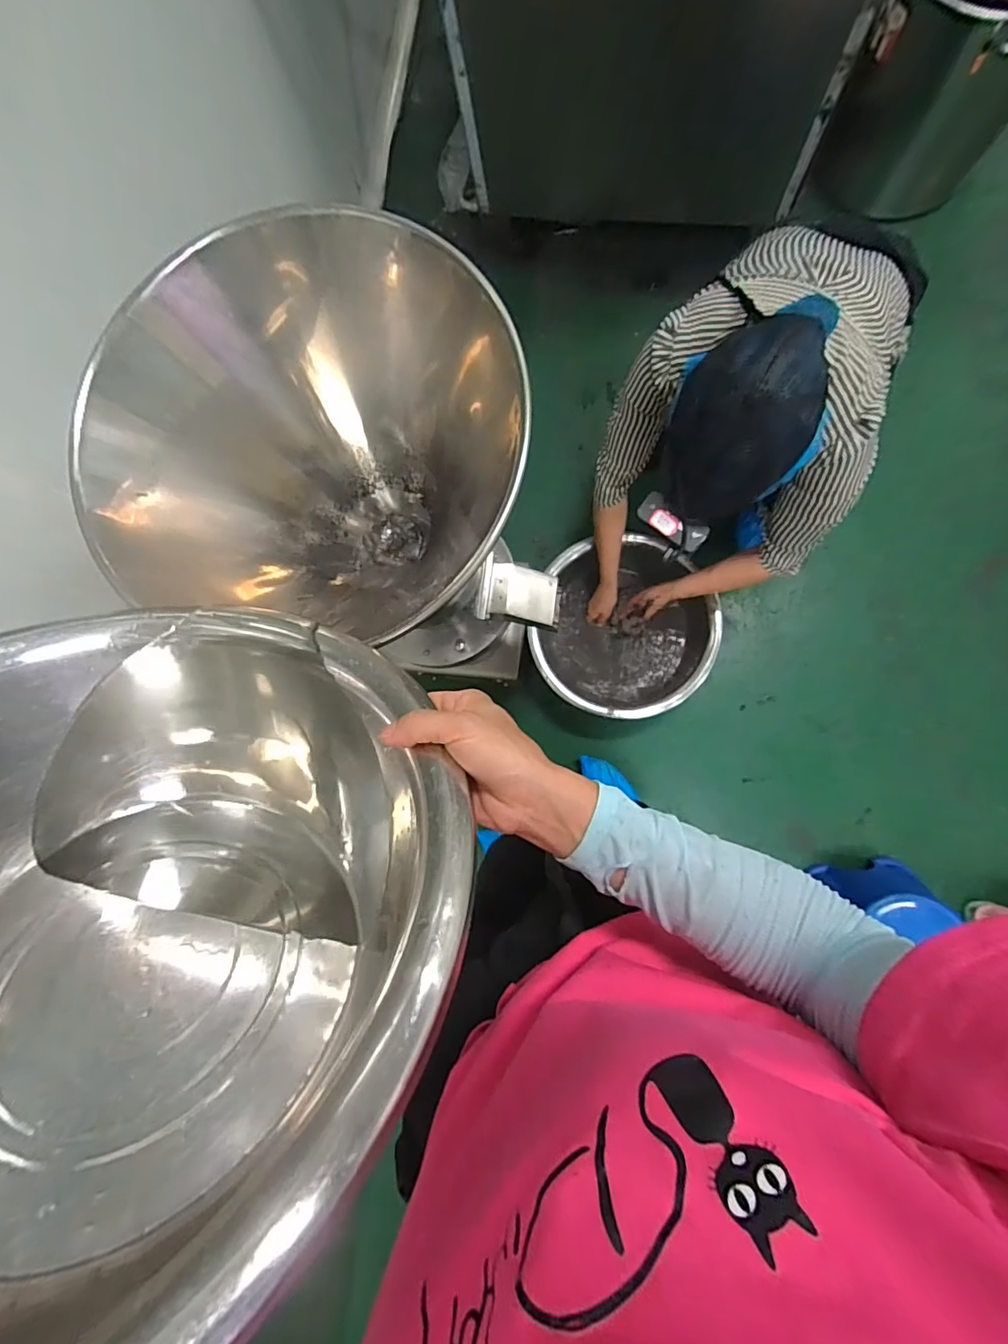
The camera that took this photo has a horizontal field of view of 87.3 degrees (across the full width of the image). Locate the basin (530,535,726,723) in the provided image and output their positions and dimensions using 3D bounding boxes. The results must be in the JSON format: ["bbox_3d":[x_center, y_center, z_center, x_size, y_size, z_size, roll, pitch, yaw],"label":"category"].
[{"bbox_3d":[0.259,-0.083,1.218,0.390,0.167,0.354,40,89,9],"label":"basin"}]

